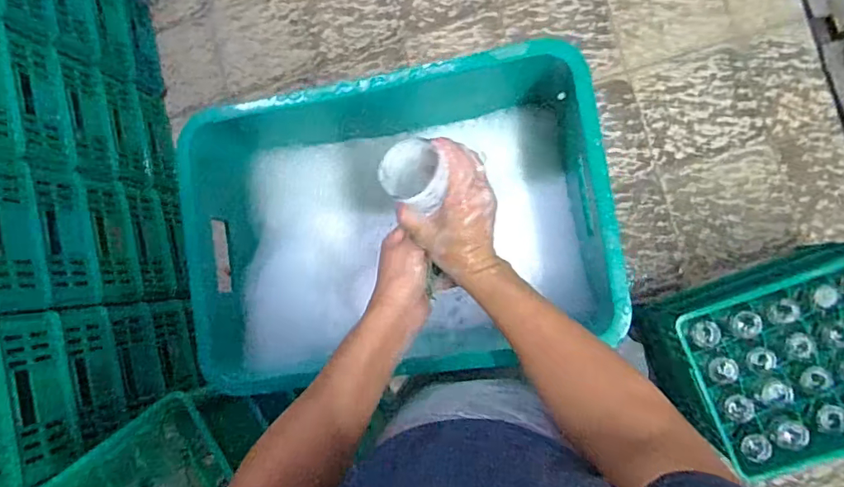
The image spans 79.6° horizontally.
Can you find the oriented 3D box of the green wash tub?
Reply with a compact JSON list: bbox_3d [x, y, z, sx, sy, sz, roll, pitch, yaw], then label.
[{"bbox_3d":[-0.036,-0.026,0.690,0.524,0.205,0.354,-12,86,9],"label":"green wash tub"}]

